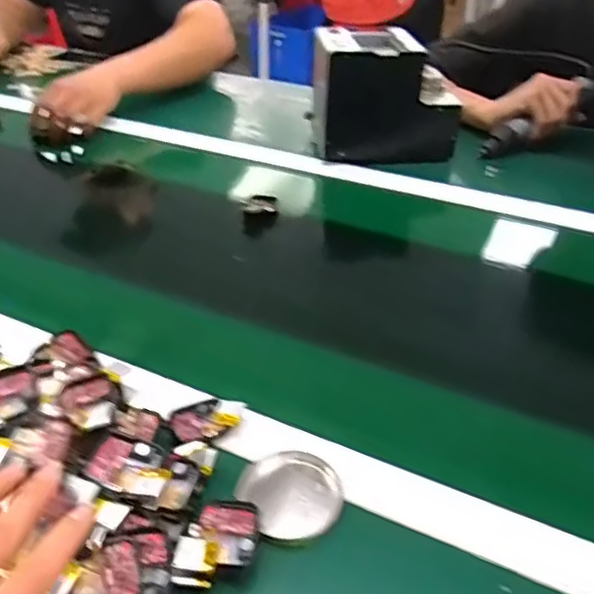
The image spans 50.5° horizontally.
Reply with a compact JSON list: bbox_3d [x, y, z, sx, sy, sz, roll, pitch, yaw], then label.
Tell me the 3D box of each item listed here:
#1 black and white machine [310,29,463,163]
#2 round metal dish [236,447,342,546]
[{"bbox_3d":[0.120,-0.267,0.838,0.179,0.141,0.116,-1,36,0],"label":"black and white machine"},{"bbox_3d":[-0.003,0.126,0.409,0.062,0.010,0.065,0,36,0],"label":"round metal dish"}]

